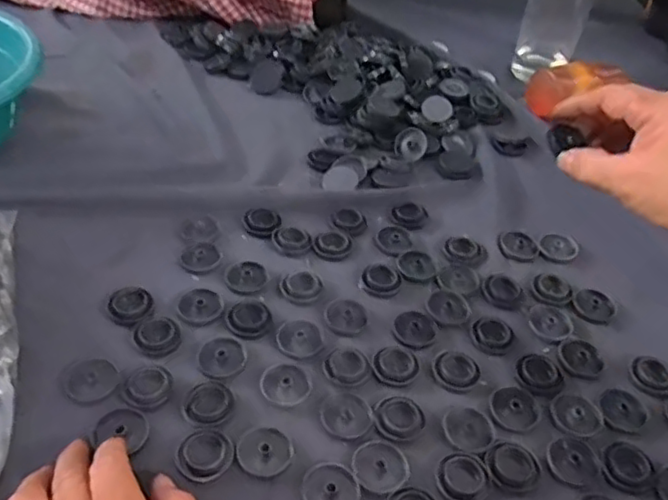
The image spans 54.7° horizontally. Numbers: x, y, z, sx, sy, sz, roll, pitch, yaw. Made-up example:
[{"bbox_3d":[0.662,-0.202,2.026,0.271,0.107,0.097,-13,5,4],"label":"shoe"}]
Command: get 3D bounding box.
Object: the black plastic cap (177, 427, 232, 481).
[{"bbox_3d":[-0.077,0.121,0.387,0.031,0.004,0.033,3,42,-3],"label":"black plastic cap"}]

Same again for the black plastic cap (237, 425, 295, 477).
[{"bbox_3d":[-0.042,0.122,0.393,0.032,0.004,0.033,3,42,-3],"label":"black plastic cap"}]

